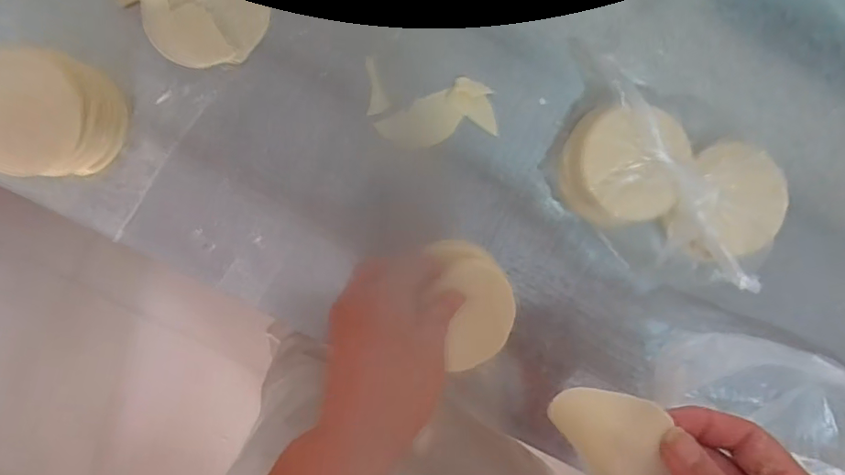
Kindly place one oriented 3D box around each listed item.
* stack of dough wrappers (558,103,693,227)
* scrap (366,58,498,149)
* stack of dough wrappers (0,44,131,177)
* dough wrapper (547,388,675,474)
[{"bbox_3d":[0.157,-0.056,0.405,0.087,0.055,0.086,-5,96,-3],"label":"stack of dough wrappers"},{"bbox_3d":[0.007,-0.102,0.414,0.105,0.008,0.060,7,95,-4],"label":"scrap"},{"bbox_3d":[-0.281,-0.091,0.382,0.098,0.043,0.092,16,94,-5],"label":"stack of dough wrappers"},{"bbox_3d":[0.118,0.122,0.300,0.057,0.013,0.080,-37,66,20],"label":"dough wrapper"}]

